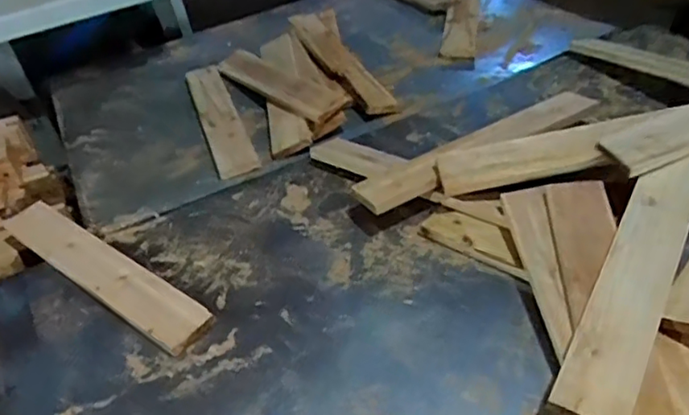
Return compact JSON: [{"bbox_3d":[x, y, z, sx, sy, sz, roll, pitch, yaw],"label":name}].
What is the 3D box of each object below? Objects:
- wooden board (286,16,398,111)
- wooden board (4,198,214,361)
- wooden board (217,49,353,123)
[{"bbox_3d":[-0.012,-0.373,1.507,0.086,0.031,0.478,-24,46,-12],"label":"wooden board"},{"bbox_3d":[-0.430,0.098,1.049,0.546,0.025,0.086,22,49,34],"label":"wooden board"},{"bbox_3d":[-0.158,-0.295,1.431,0.104,0.045,0.531,-50,42,-7],"label":"wooden board"}]

